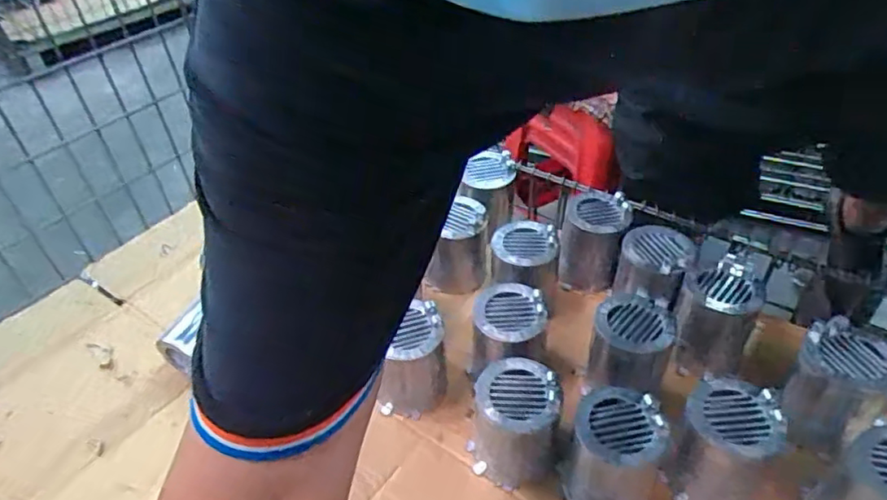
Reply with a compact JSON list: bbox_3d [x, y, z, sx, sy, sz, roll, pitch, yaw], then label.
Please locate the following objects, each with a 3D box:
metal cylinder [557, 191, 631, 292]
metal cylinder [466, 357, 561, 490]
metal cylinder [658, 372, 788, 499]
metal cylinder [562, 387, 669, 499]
[{"bbox_3d":[0.209,-0.009,0.826,0.090,0.120,0.099,10,44,16],"label":"metal cylinder"},{"bbox_3d":[0.074,0.185,0.623,0.089,0.120,0.090,-3,42,3],"label":"metal cylinder"},{"bbox_3d":[0.279,0.197,0.590,0.089,0.113,0.095,25,50,29],"label":"metal cylinder"},{"bbox_3d":[0.167,0.208,0.587,0.086,0.116,0.097,14,45,20],"label":"metal cylinder"}]

